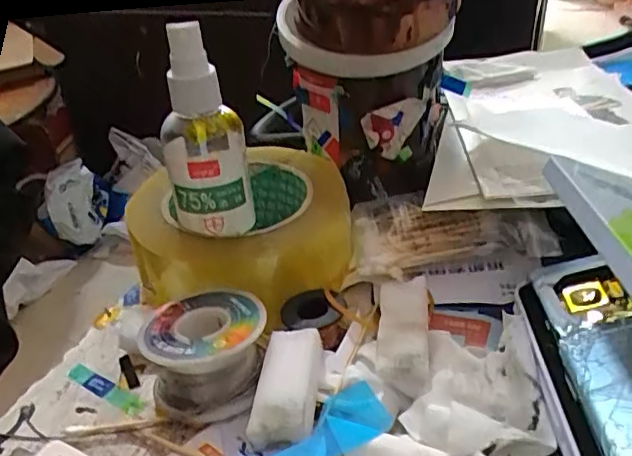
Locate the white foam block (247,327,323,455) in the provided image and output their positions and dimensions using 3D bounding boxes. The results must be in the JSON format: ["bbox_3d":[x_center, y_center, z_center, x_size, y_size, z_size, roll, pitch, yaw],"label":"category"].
[{"bbox_3d":[-0.010,0.064,0.241,0.023,0.016,0.054,1,33,9],"label":"white foam block"}]

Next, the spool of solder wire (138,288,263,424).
[{"bbox_3d":[-0.046,0.052,0.257,0.047,0.029,0.051,-3,33,2],"label":"spool of solder wire"}]

